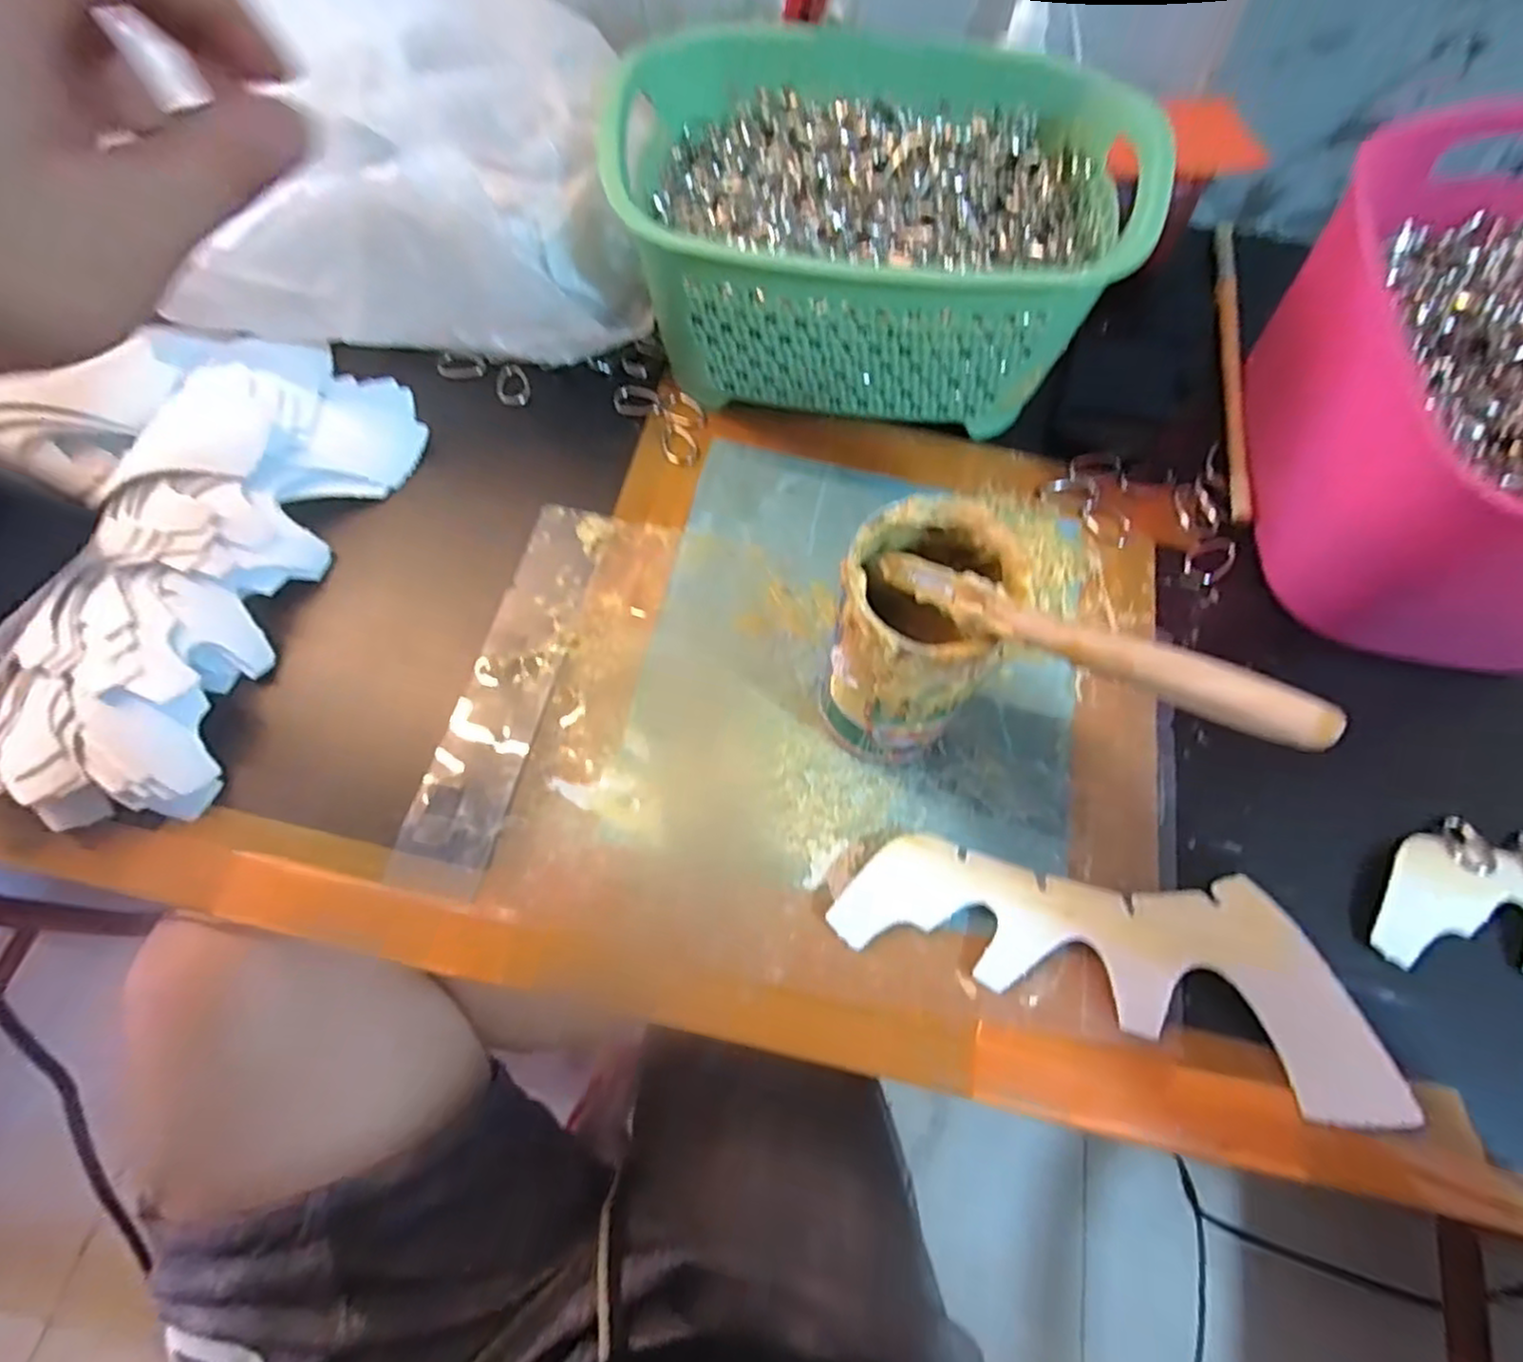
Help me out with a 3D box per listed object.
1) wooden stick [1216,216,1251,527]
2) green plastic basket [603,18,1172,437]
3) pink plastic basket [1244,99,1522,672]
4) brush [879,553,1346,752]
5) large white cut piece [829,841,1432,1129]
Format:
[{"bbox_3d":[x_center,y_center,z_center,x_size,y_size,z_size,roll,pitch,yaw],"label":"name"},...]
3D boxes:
[{"bbox_3d":[0.306,-0.208,0.451,0.014,0.010,0.266,12,66,4],"label":"wooden stick"},{"bbox_3d":[0.061,-0.256,0.405,0.256,0.124,0.191,5,65,0],"label":"green plastic basket"},{"bbox_3d":[0.371,-0.140,0.363,0.200,0.124,0.263,7,66,1],"label":"pink plastic basket"},{"bbox_3d":[0.086,-0.015,0.206,0.013,0.013,0.144,-33,36,-16],"label":"brush"},{"bbox_3d":[0.154,0.111,0.304,0.230,0.010,0.076,18,69,7],"label":"large white cut piece"}]

